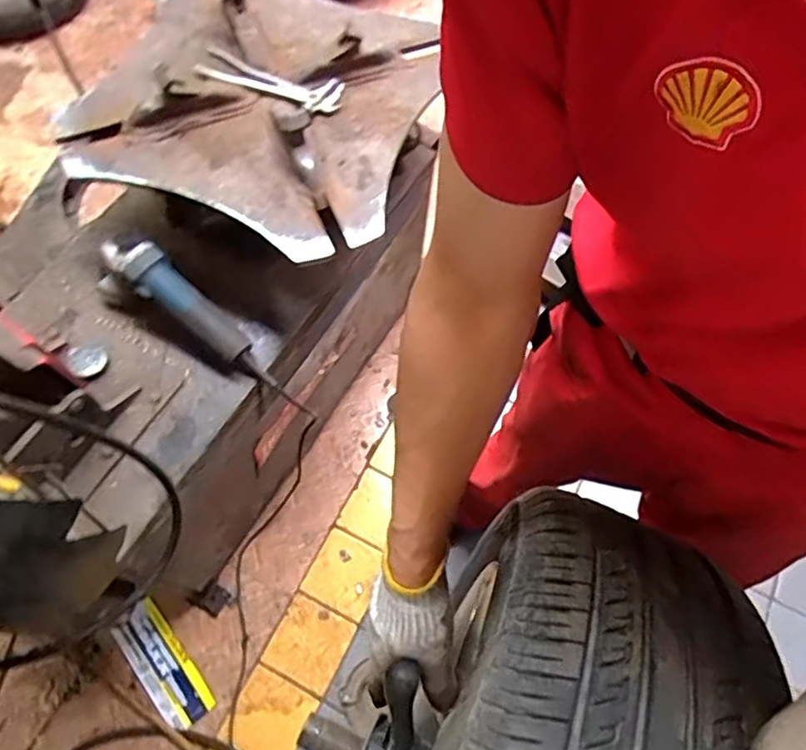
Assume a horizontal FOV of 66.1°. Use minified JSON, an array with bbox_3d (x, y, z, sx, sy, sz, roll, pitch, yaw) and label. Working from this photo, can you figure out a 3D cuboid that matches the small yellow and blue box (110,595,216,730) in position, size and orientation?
[{"bbox_3d":[-0.489,0.586,1.257,0.092,0.029,0.256,-36,73,-17],"label":"small yellow and blue box"}]

